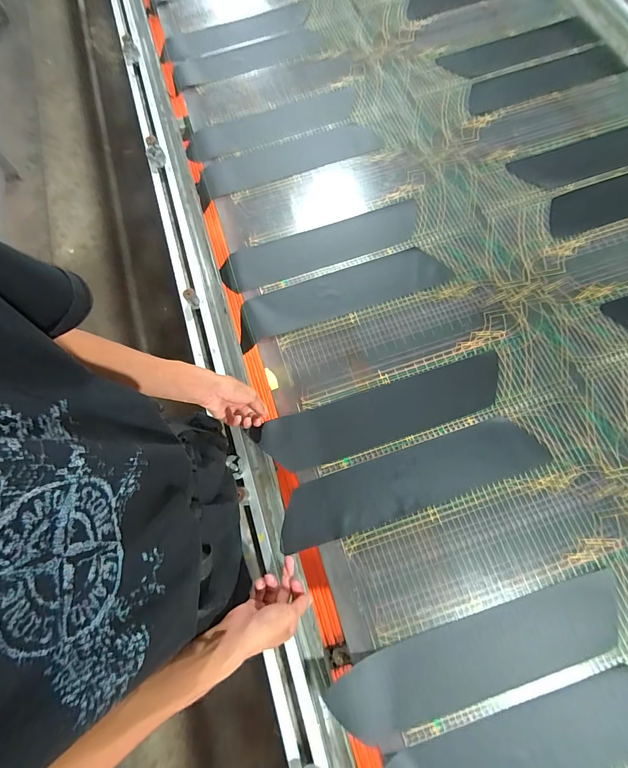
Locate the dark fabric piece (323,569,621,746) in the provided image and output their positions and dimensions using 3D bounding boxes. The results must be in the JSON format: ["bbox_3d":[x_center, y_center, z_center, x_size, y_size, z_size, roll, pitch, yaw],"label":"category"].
[{"bbox_3d":[0.258,0.405,0.514,0.445,0.029,0.106,-18,75,-4],"label":"dark fabric piece"}]

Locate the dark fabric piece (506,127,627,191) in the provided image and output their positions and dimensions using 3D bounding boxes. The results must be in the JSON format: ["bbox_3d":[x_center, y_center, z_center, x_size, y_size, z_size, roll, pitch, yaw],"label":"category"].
[{"bbox_3d":[0.676,-0.547,0.826,0.422,0.014,0.116,-19,73,-4],"label":"dark fabric piece"}]

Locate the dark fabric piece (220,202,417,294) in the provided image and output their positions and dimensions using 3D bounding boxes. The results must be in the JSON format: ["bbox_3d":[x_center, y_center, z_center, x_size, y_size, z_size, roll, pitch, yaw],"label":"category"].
[{"bbox_3d":[0.017,-0.298,0.752,0.441,0.007,0.099,-17,73,-4],"label":"dark fabric piece"}]

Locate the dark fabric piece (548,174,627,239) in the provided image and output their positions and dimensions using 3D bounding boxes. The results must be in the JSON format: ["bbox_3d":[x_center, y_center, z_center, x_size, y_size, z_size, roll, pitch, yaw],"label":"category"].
[{"bbox_3d":[0.716,-0.429,0.783,0.437,0.012,0.109,-18,73,-4],"label":"dark fabric piece"}]

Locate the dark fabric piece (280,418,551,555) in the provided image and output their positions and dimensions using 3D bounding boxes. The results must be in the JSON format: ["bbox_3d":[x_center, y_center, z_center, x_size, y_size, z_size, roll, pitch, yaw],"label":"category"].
[{"bbox_3d":[0.167,0.164,0.601,0.461,0.014,0.099,-17,70,-6],"label":"dark fabric piece"}]

